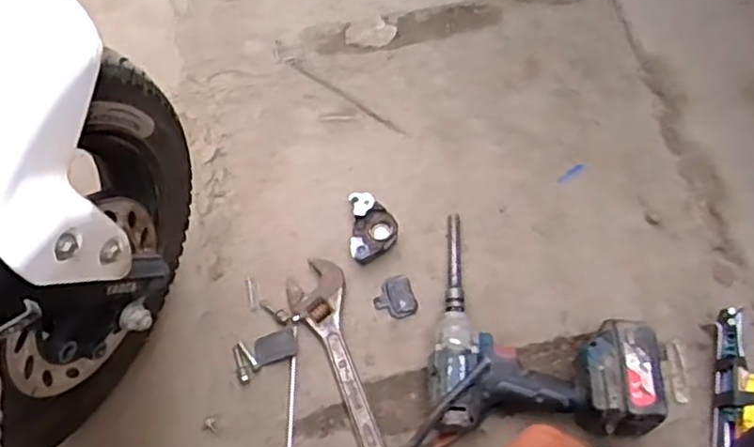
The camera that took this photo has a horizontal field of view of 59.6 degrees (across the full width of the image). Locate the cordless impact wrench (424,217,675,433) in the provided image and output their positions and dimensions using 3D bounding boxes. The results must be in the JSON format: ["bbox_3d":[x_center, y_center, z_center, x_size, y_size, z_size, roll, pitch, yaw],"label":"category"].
[{"bbox_3d":[0.186,0.111,0.750,0.242,0.072,0.258,6,67,1],"label":"cordless impact wrench"}]

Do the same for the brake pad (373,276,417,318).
[{"bbox_3d":[0.021,0.090,0.793,0.048,0.009,0.049,-18,68,-9],"label":"brake pad"}]

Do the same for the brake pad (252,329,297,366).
[{"bbox_3d":[-0.118,0.143,0.762,0.049,0.007,0.033,-16,68,-8],"label":"brake pad"}]

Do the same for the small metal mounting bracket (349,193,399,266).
[{"bbox_3d":[-0.004,0.005,0.813,0.057,0.028,0.087,0,67,-1],"label":"small metal mounting bracket"}]

